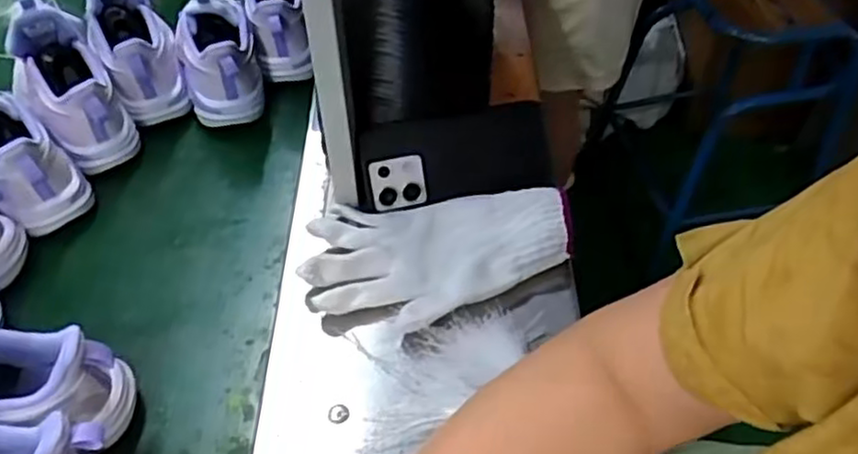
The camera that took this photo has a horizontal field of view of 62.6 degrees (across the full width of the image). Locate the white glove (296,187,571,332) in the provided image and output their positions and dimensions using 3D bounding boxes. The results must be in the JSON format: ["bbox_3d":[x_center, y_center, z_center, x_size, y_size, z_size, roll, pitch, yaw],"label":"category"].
[{"bbox_3d":[0.009,0.018,0.569,0.209,0.029,0.125,-6,49,-2],"label":"white glove"}]

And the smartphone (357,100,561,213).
[{"bbox_3d":[0.024,-0.063,0.621,0.167,0.074,0.014,-10,10,-7],"label":"smartphone"}]

